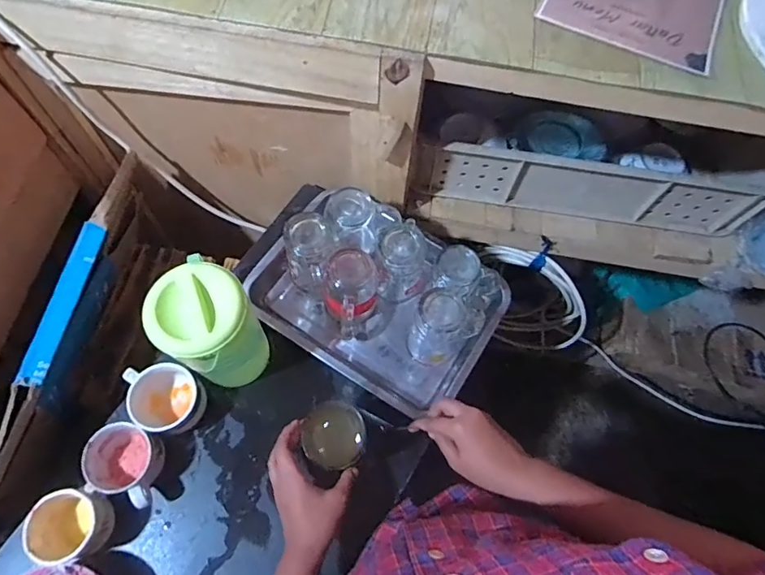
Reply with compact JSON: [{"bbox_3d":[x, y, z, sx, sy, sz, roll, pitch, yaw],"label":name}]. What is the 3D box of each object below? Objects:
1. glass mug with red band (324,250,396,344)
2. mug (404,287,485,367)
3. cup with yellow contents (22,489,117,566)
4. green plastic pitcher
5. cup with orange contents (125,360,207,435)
[{"bbox_3d":[-0.032,0.011,0.691,0.091,0.118,0.094,1,68,-3],"label":"glass mug with red band"},{"bbox_3d":[0.090,0.060,0.674,0.100,0.118,0.073,10,68,1],"label":"mug"},{"bbox_3d":[-0.368,0.284,0.578,0.076,0.066,0.074,1,68,-3],"label":"cup with yellow contents"},{"bbox_3d":[-0.211,0.055,0.604,0.099,0.181,0.105,27,69,8],"label":"green plastic pitcher"},{"bbox_3d":[-0.288,0.147,0.645,0.102,0.062,0.082,38,71,11],"label":"cup with orange contents"}]

